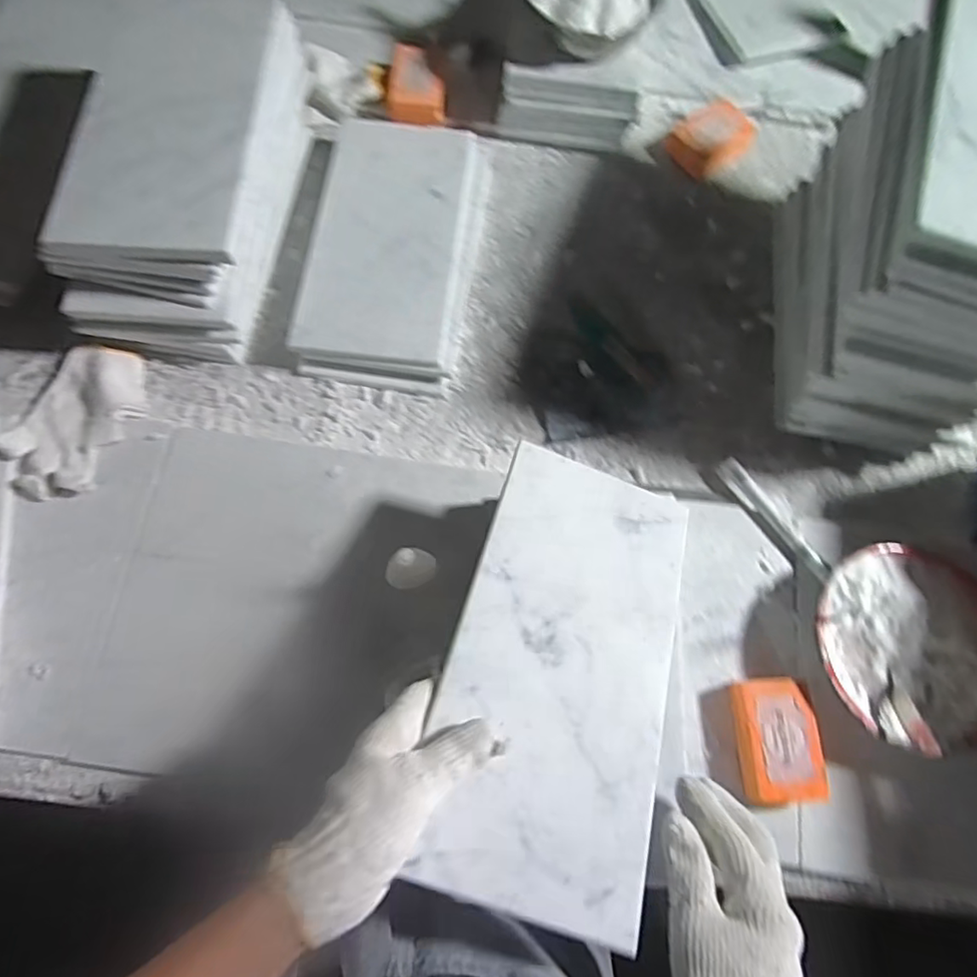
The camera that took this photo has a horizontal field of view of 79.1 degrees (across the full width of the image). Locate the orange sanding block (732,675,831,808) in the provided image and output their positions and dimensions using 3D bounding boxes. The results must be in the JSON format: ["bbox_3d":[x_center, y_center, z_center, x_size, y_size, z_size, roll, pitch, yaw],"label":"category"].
[{"bbox_3d":[0.241,0.209,0.494,0.059,0.031,0.094,-3,71,-2],"label":"orange sanding block"}]

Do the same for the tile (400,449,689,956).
[{"bbox_3d":[0.053,0.113,0.403,0.148,0.006,0.295,22,59,-5],"label":"tile"}]

